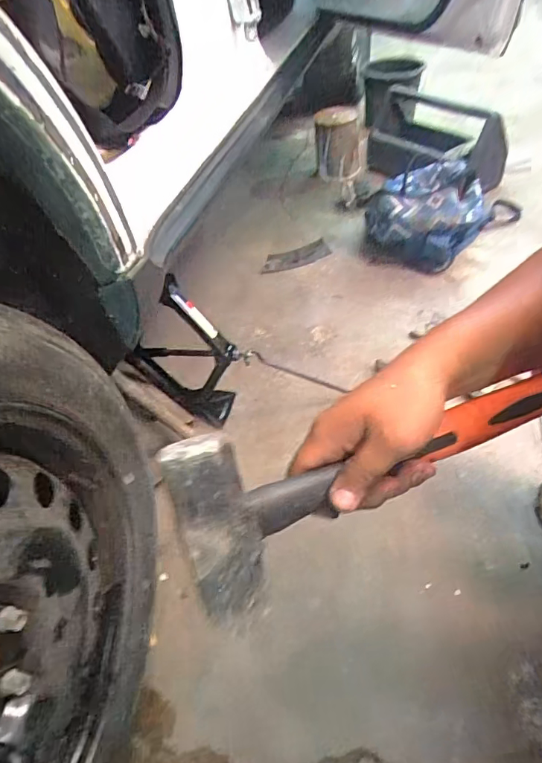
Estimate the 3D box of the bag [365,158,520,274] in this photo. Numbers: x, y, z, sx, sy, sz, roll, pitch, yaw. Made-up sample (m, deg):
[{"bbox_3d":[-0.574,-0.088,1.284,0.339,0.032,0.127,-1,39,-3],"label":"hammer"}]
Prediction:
[{"bbox_3d":[0.527,-0.547,1.503,0.504,0.212,0.306,-40,51,-21],"label":"bag"}]

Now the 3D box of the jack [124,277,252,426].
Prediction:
[{"bbox_3d":[-0.178,-0.056,1.014,0.271,0.344,0.093,15,54,27],"label":"jack"}]

